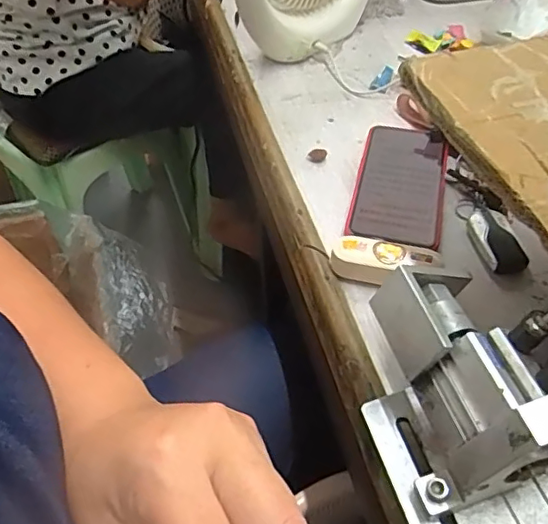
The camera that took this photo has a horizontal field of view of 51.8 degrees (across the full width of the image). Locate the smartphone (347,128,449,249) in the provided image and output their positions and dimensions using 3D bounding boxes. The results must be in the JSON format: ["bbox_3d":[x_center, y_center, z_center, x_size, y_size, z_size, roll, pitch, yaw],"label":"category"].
[{"bbox_3d":[0.114,-0.069,0.509,0.077,0.015,0.168,10,45,10],"label":"smartphone"}]

